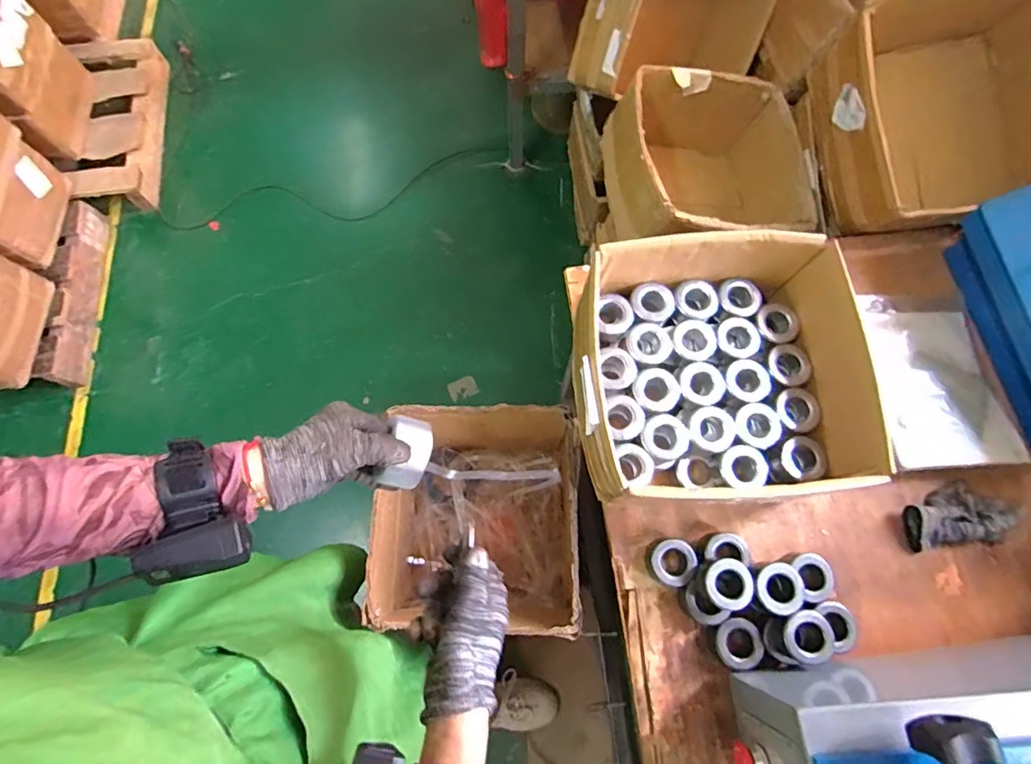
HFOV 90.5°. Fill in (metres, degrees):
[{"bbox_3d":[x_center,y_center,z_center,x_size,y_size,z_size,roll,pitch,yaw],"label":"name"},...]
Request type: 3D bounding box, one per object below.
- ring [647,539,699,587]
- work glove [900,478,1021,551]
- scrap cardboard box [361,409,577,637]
[{"bbox_3d":[0.213,0.243,0.691,0.061,0.030,0.060,0,73,0],"label":"ring"},{"bbox_3d":[0.621,0.186,0.711,0.146,0.037,0.089,-5,73,-2],"label":"work glove"},{"bbox_3d":[-0.058,0.222,0.868,0.294,0.281,0.298,-1,73,0],"label":"scrap cardboard box"}]

